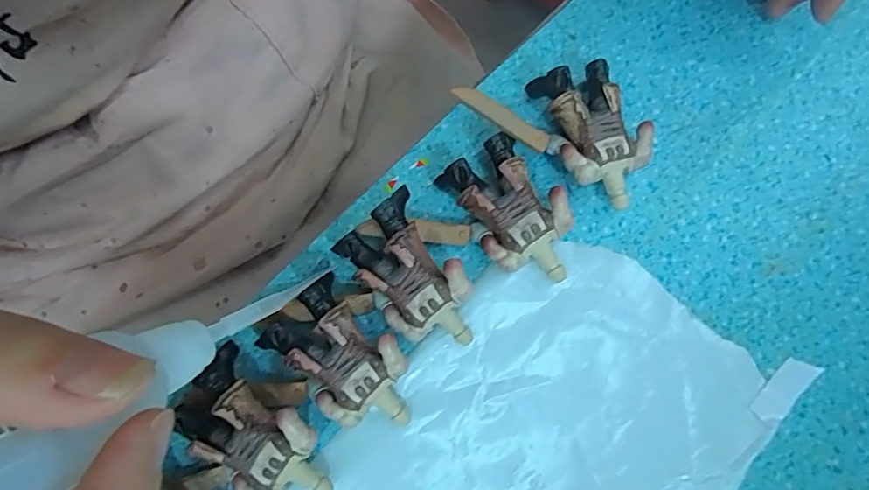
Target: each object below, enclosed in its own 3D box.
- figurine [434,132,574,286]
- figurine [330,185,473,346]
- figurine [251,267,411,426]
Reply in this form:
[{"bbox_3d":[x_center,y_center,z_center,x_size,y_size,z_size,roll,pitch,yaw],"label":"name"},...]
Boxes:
[{"bbox_3d":[0.030,-0.012,0.208,0.033,0.022,0.059,-37,77,-8],"label":"figurine"},{"bbox_3d":[-0.008,0.013,0.199,0.032,0.026,0.056,-37,77,-8],"label":"figurine"},{"bbox_3d":[-0.032,0.043,0.194,0.055,0.022,0.035,43,80,11],"label":"figurine"}]

